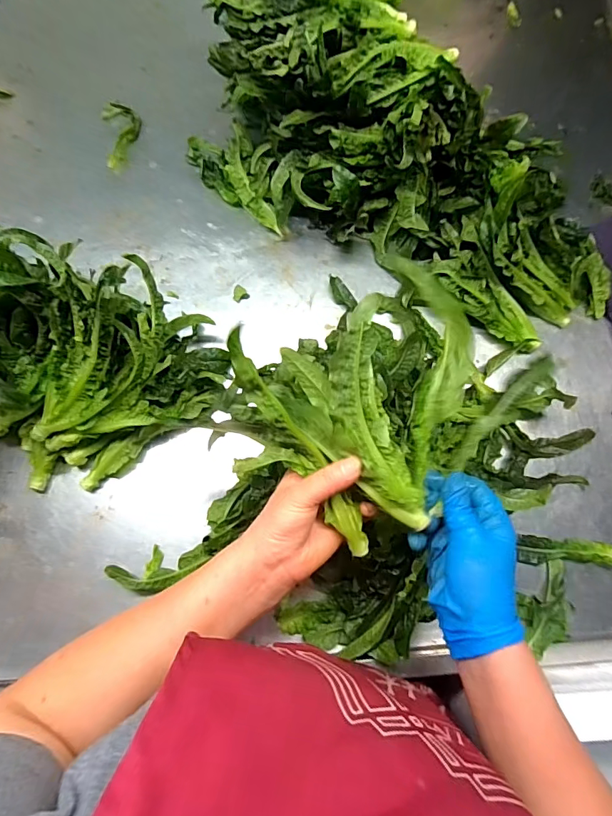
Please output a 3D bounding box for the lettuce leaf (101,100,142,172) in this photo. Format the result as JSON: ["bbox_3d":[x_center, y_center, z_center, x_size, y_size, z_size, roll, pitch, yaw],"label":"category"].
[{"bbox_3d":[-0.249,-0.369,0.589,0.048,0.015,0.098,-9,76,-4],"label":"lettuce leaf"}]

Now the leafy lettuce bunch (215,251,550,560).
[{"bbox_3d":[0.055,-0.014,0.327,0.178,0.083,0.193,39,78,8],"label":"leafy lettuce bunch"}]

